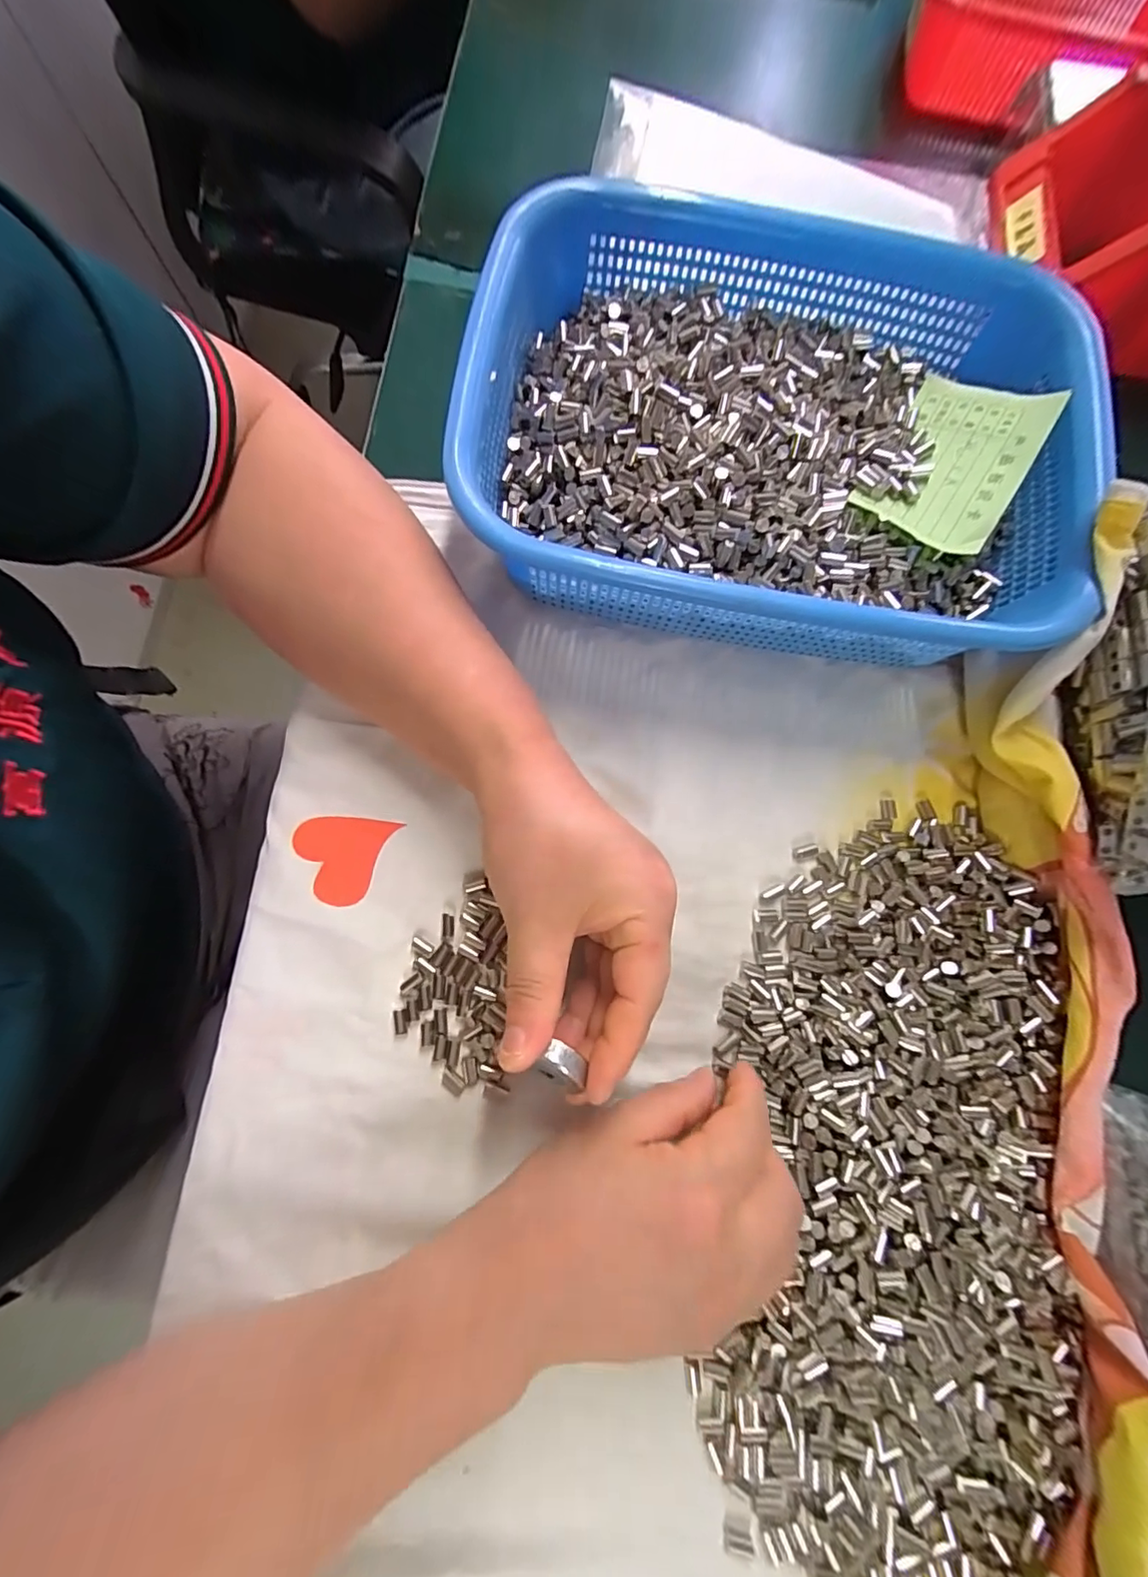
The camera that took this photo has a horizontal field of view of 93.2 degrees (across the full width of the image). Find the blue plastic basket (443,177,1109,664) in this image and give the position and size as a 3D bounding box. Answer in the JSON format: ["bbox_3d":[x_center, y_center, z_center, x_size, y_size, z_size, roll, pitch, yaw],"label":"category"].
[{"bbox_3d":[0.090,-0.165,0.269,0.272,0.079,0.207,8,78,-1],"label":"blue plastic basket"}]

